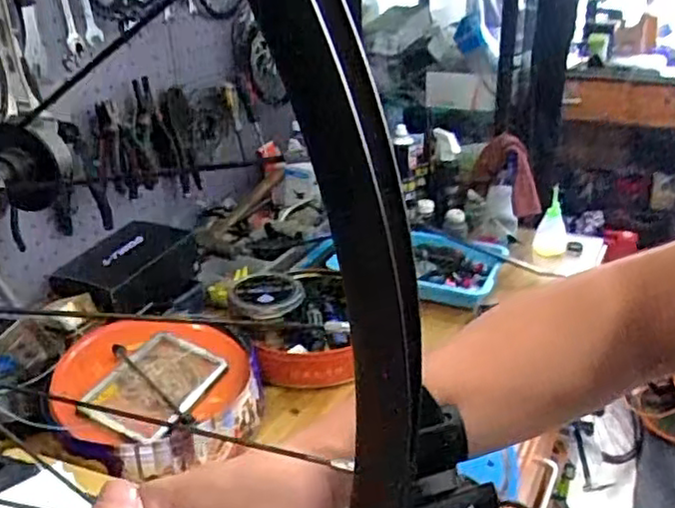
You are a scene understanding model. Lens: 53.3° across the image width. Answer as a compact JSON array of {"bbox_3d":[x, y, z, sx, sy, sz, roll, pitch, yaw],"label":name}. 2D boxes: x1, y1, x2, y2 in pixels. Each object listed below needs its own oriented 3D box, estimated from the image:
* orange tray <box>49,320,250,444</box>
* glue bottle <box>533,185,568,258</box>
[{"bbox_3d":[-0.262,0.169,0.957,0.252,0.031,0.274,6,30,-9],"label":"orange tray"},{"bbox_3d":[0.472,-0.069,1.468,0.065,0.033,0.169,9,70,21],"label":"glue bottle"}]

